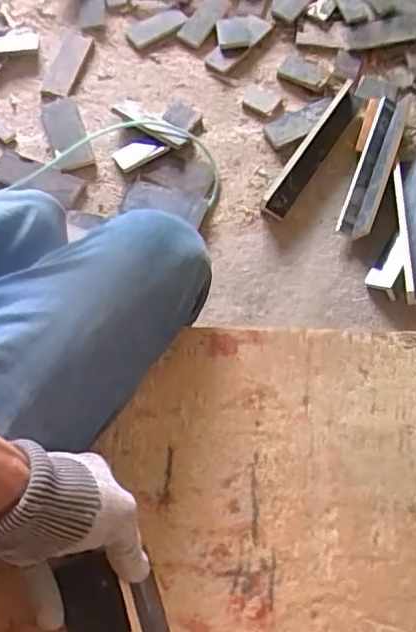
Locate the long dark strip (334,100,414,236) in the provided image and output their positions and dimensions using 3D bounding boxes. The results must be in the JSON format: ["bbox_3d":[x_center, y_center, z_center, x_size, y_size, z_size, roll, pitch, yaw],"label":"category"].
[{"bbox_3d":[0.380,-0.352,1.353,0.072,0.027,0.399,21,70,6],"label":"long dark strip"}]

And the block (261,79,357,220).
[{"bbox_3d":[0.238,-0.374,1.360,0.058,0.026,0.382,32,72,10],"label":"block"}]

